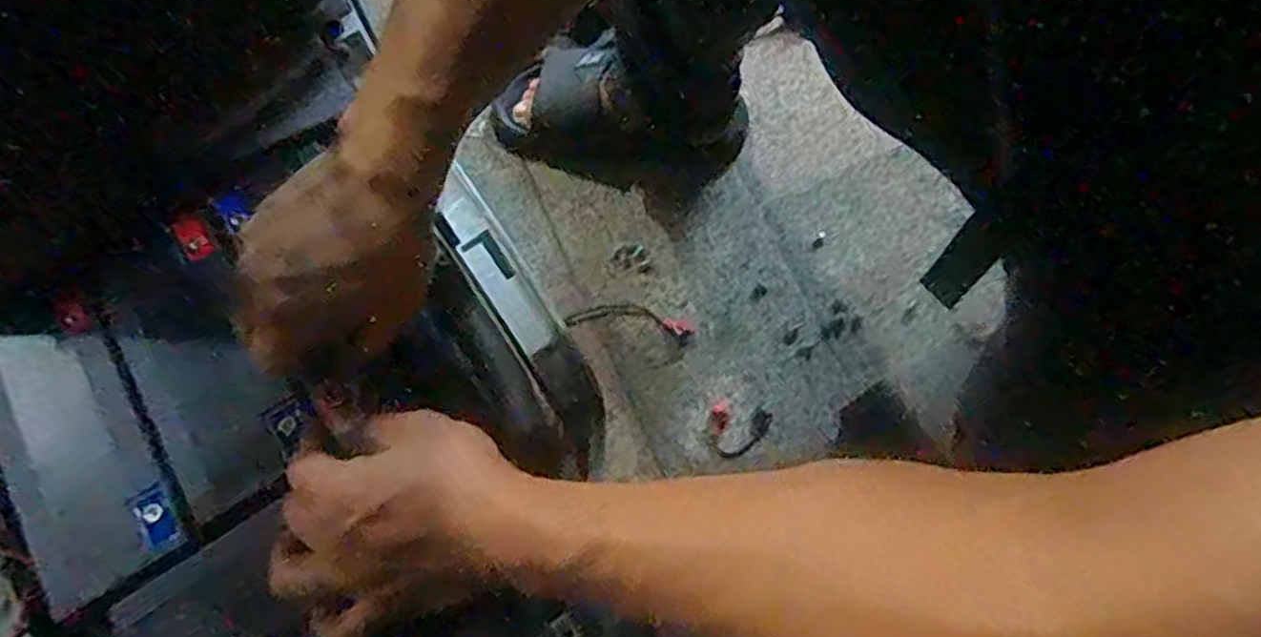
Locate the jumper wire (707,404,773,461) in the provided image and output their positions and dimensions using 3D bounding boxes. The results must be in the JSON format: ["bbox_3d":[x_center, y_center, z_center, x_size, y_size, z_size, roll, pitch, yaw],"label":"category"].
[{"bbox_3d":[0.102,0.102,0.723,0.063,0.004,0.051,-35,77,-8],"label":"jumper wire"}]

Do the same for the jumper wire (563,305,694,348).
[{"bbox_3d":[0.000,0.002,0.755,0.126,0.004,0.032,10,77,1],"label":"jumper wire"}]

